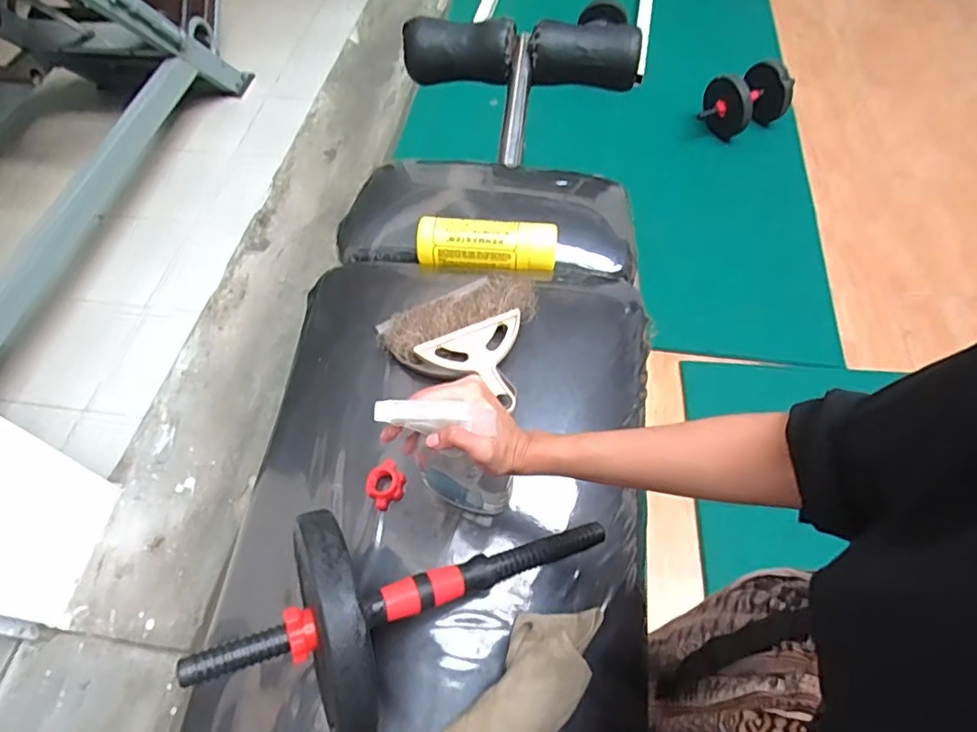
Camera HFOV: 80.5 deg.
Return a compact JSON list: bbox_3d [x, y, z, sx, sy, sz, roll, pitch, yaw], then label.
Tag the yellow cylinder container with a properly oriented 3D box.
[{"bbox_3d":[-0.002,-0.171,0.814,0.192,0.056,0.061,4,57,4],"label":"yellow cylinder container"}]

